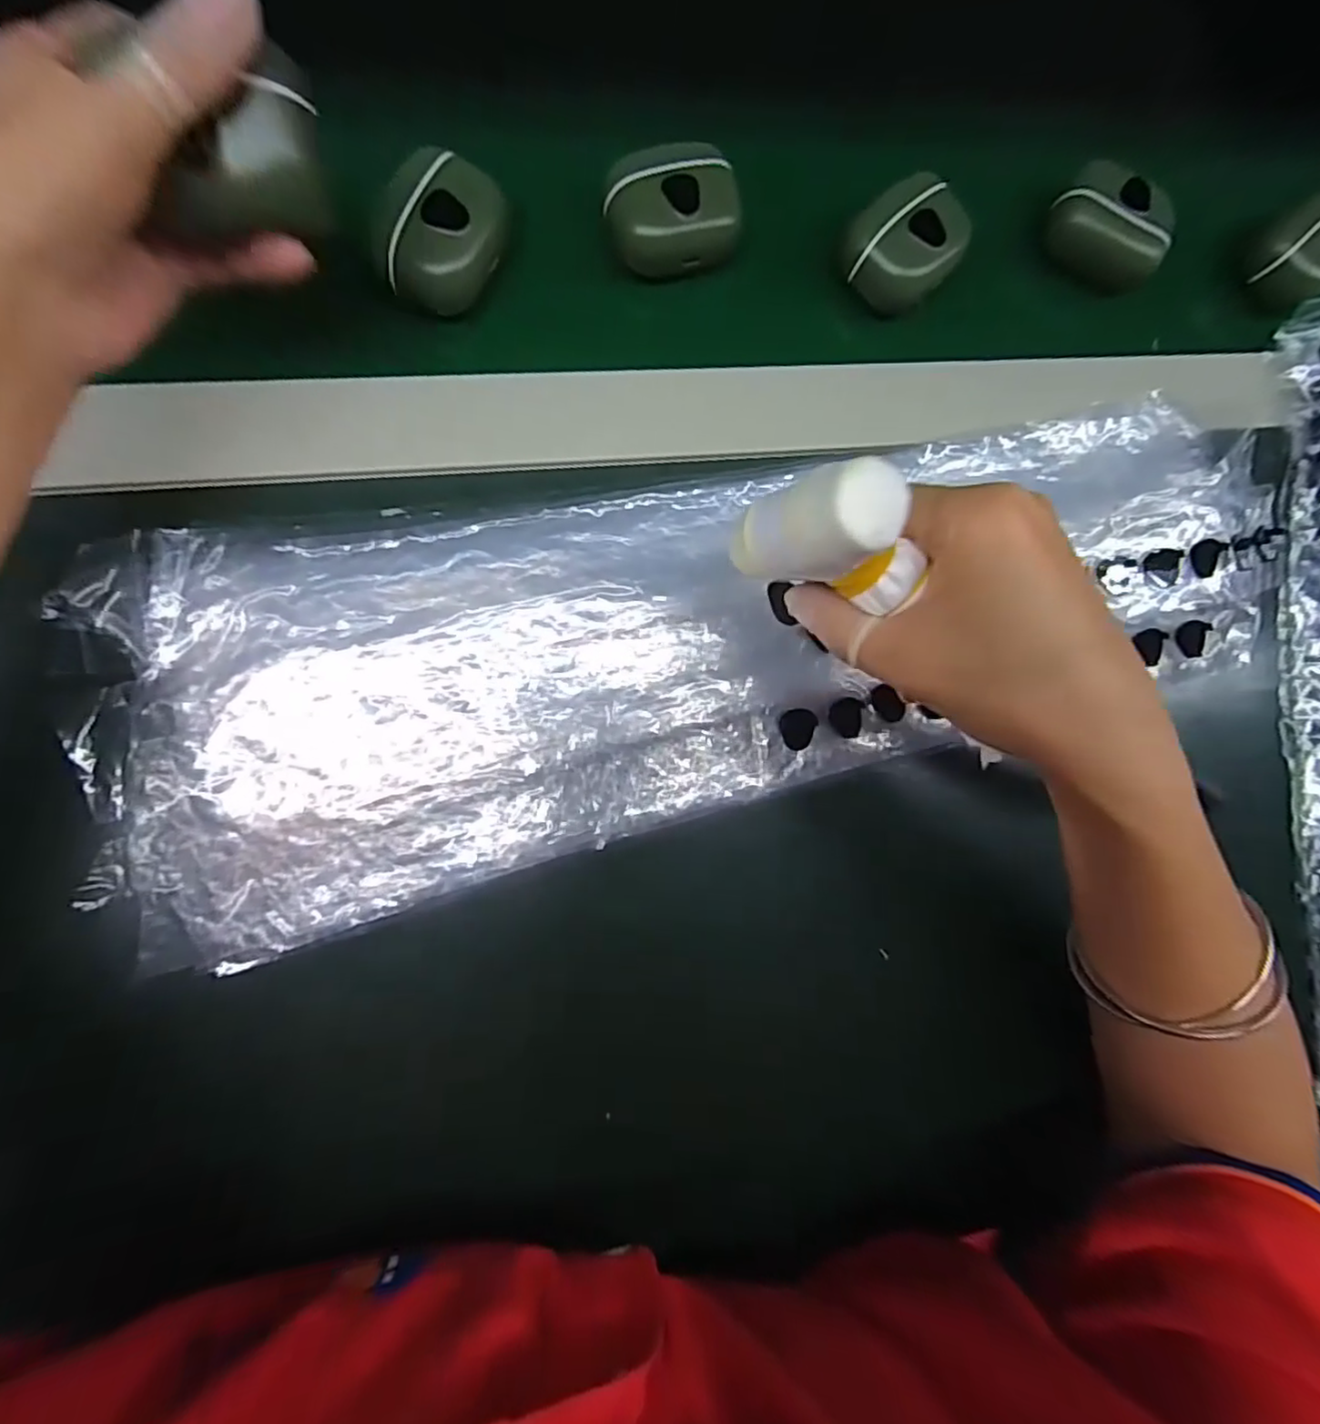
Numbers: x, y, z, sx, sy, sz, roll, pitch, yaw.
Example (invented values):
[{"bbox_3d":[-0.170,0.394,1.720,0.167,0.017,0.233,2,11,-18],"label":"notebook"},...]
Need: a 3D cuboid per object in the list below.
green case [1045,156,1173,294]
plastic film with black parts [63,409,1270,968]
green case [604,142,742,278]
[{"bbox_3d":[0.218,-0.237,0.313,0.056,0.027,0.036,24,83,-6],"label":"green case"},{"bbox_3d":[0.038,-0.028,0.275,0.509,0.020,0.152,-11,87,-8],"label":"plastic film with black parts"},{"bbox_3d":[0.005,-0.219,0.278,0.057,0.024,0.041,-11,88,-9],"label":"green case"}]

